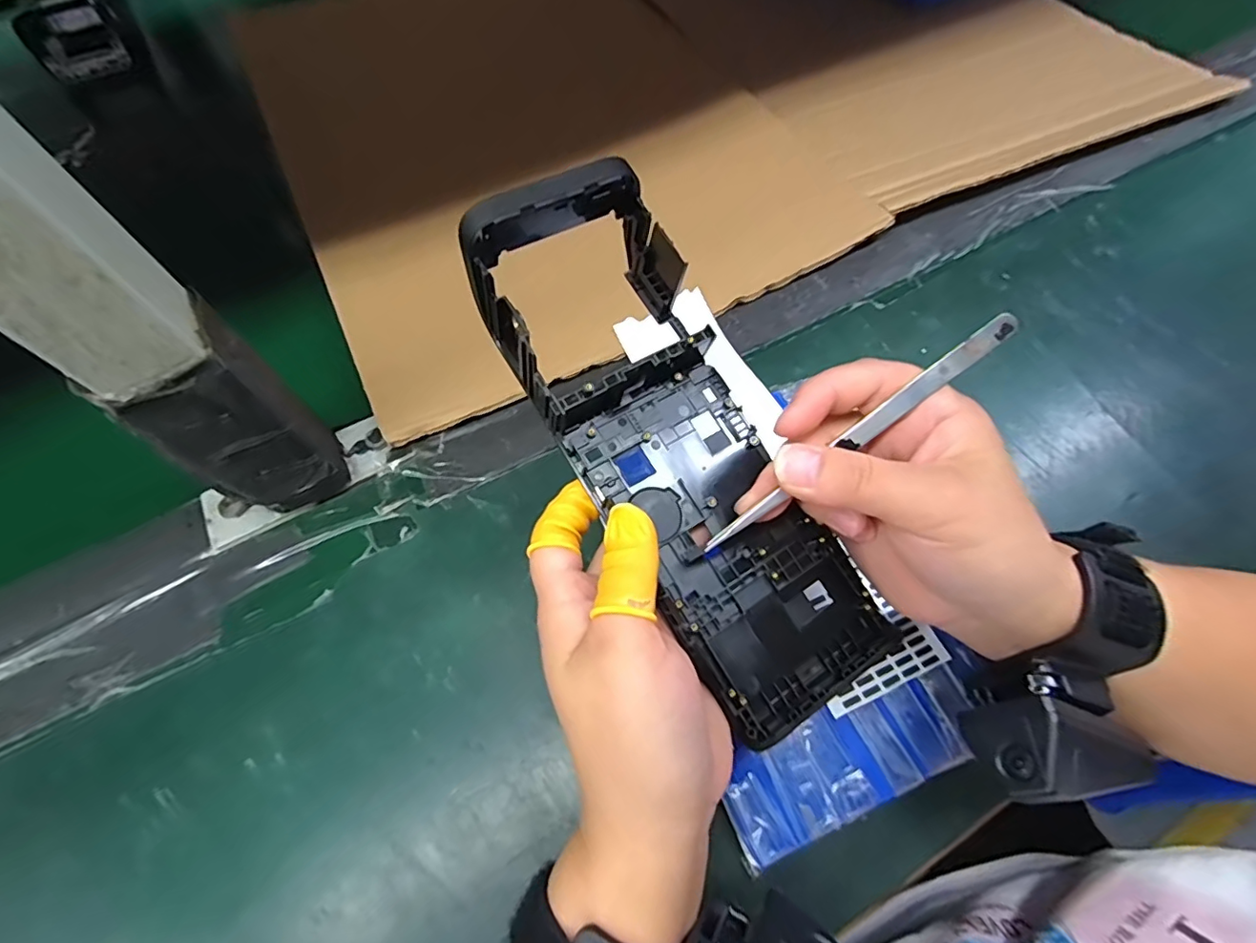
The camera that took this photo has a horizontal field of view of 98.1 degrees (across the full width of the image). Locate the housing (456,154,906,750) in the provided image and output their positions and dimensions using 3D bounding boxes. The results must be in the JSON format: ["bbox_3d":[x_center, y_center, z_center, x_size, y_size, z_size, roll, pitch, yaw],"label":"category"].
[{"bbox_3d":[0.021,-0.010,0.216,0.082,0.041,0.217,-29,88,-12],"label":"housing"}]

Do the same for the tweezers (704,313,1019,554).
[{"bbox_3d":[0.083,-0.013,0.196,0.133,0.005,0.008,-38,69,4],"label":"tweezers"}]

